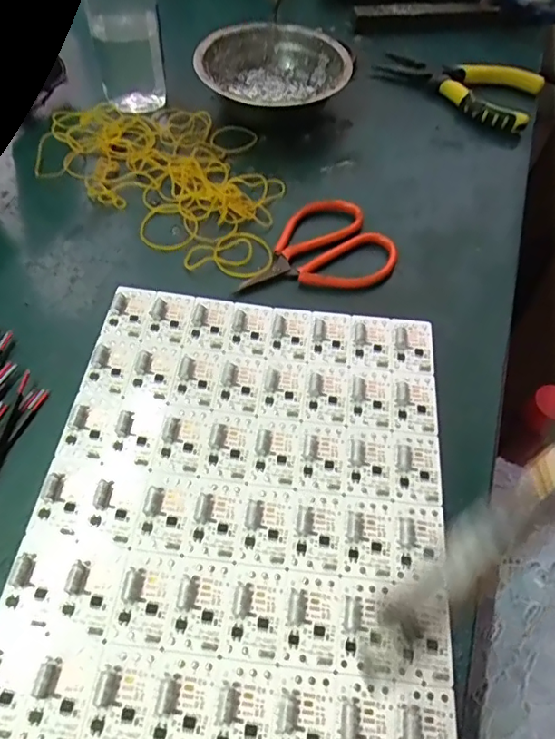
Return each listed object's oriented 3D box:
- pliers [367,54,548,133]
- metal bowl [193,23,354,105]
[{"bbox_3d":[0.151,-0.245,0.435,0.135,0.029,0.049,24,60,10],"label":"pliers"},{"bbox_3d":[-0.006,-0.249,0.438,0.122,0.042,0.122,2,58,-3],"label":"metal bowl"}]

